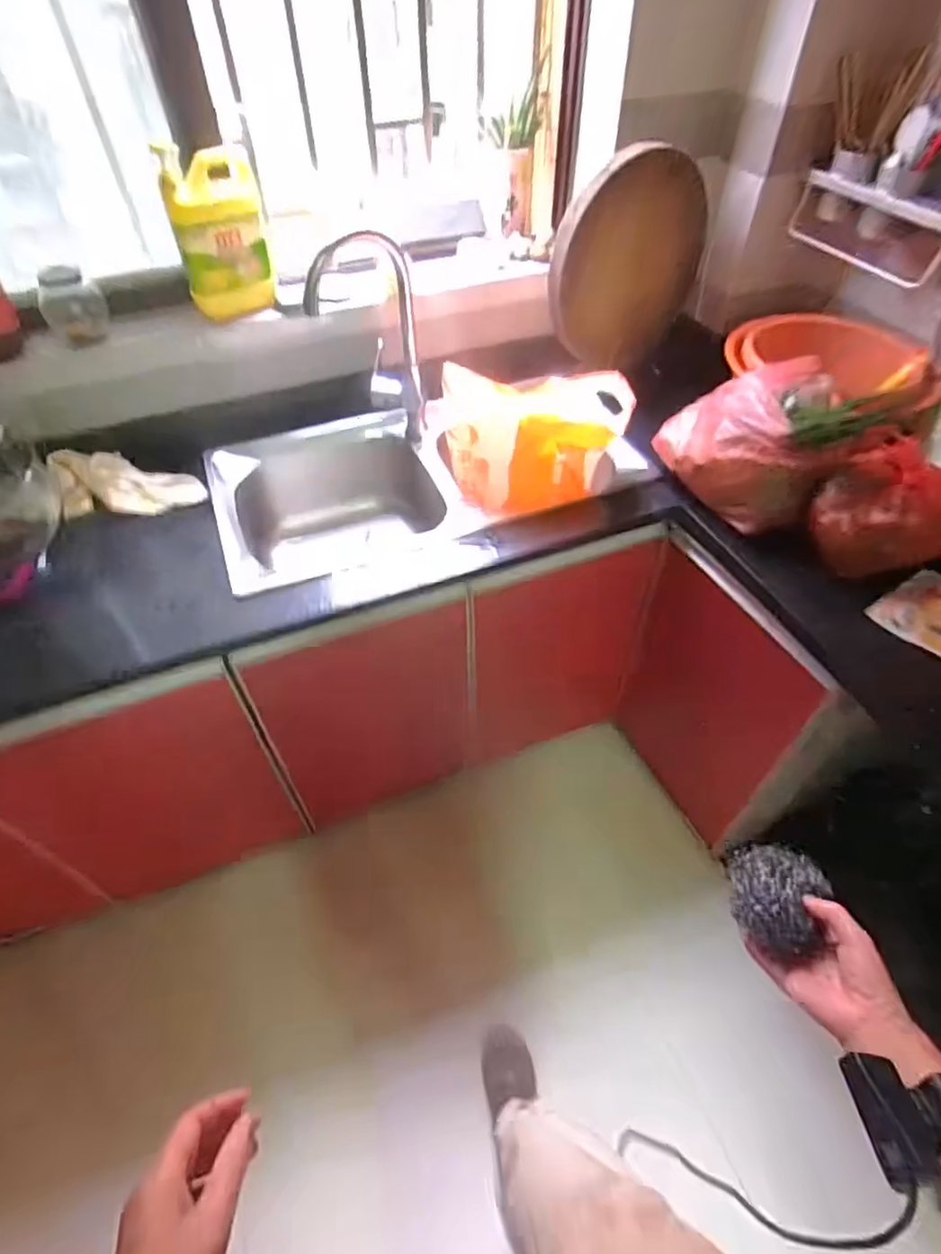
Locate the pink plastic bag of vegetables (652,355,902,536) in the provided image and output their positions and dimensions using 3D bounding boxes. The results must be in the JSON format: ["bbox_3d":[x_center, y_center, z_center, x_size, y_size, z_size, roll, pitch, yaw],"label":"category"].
[{"bbox_3d":[0.460,-0.306,0.998,0.192,0.172,0.288,-25,54,-21],"label":"pink plastic bag of vegetables"}]

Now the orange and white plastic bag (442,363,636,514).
[{"bbox_3d":[0.109,-0.329,1.109,0.307,0.198,0.178,8,49,6],"label":"orange and white plastic bag"}]

